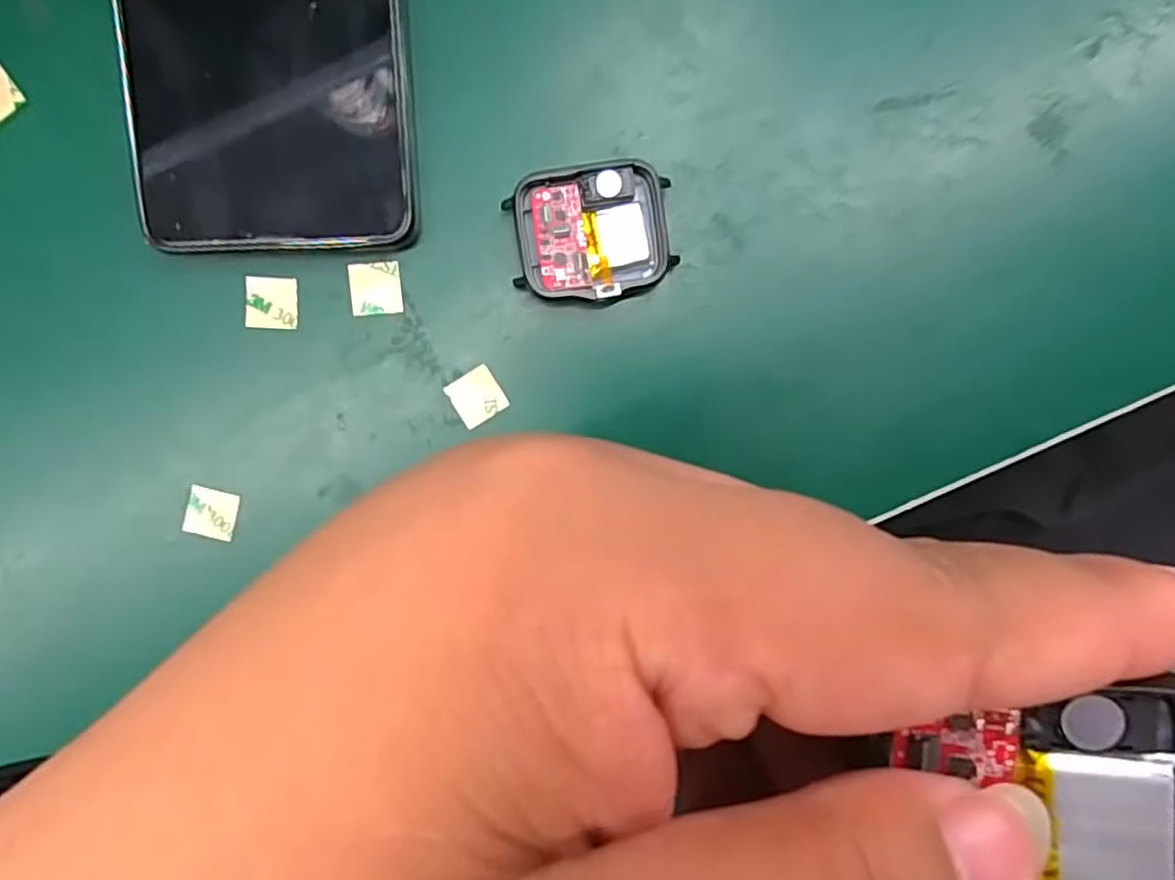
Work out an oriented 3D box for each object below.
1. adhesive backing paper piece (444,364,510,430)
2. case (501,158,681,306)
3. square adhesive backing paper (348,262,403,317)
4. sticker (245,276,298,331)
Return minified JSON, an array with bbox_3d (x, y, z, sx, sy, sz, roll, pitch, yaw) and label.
[{"bbox_3d":[-0.034,-0.013,0.213,0.015,0.004,0.015,-32,93,6],"label":"adhesive backing paper piece"},{"bbox_3d":[0.002,-0.061,0.204,0.045,0.012,0.039,-8,95,-1],"label":"case"},{"bbox_3d":[-0.065,-0.046,0.210,0.015,0.004,0.016,-6,97,-5],"label":"square adhesive backing paper"},{"bbox_3d":[-0.097,-0.042,0.209,0.015,0.004,0.015,2,96,-8],"label":"sticker"}]

